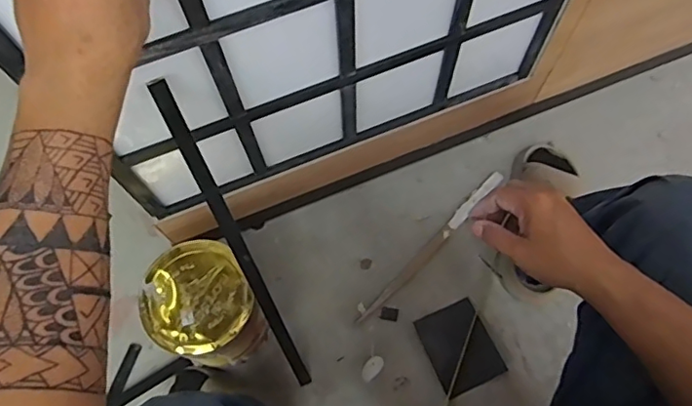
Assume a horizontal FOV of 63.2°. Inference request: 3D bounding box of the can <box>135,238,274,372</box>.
[{"bbox_3d":[-0.212,0.166,0.866,0.143,0.166,0.173,-35,72,-12],"label":"can"}]

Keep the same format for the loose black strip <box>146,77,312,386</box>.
[{"bbox_3d":[-0.132,0.085,0.756,0.020,0.563,0.016,-23,39,-7],"label":"loose black strip"}]

